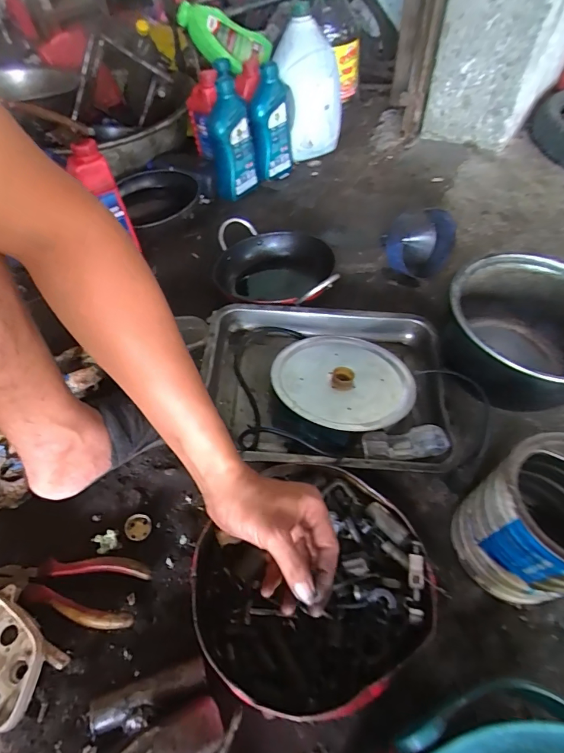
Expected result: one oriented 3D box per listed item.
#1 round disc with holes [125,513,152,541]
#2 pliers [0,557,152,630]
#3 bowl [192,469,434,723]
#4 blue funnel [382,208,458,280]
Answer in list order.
[{"bbox_3d":[-0.184,0.192,0.502,0.027,0.018,0.031,27,60,19],"label":"round disc with holes"},{"bbox_3d":[-0.247,0.235,0.451,0.172,0.021,0.070,9,48,6],"label":"pliers"},{"bbox_3d":[0.026,0.222,0.434,0.236,0.078,0.229,-2,52,2],"label":"bowl"},{"bbox_3d":[0.250,-0.241,0.728,0.126,0.092,0.094,14,55,14],"label":"blue funnel"}]

